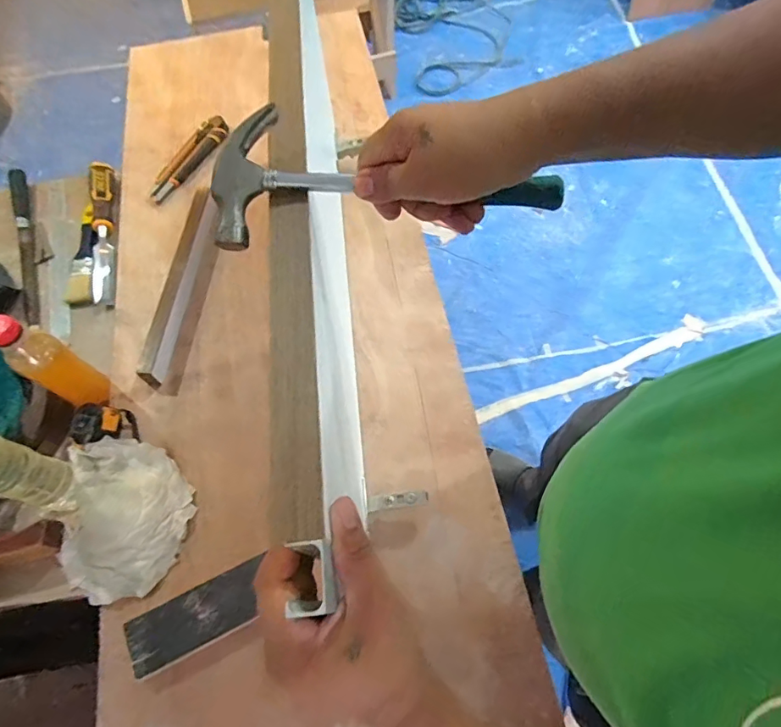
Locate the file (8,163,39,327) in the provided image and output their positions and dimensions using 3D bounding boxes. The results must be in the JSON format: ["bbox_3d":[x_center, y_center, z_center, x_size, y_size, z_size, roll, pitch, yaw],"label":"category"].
[{"bbox_3d":[-0.571,-0.197,0.773,0.022,0.023,0.327,-21,63,-9],"label":"file"}]

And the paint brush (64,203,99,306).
[{"bbox_3d":[-0.463,-0.172,0.749,0.039,0.028,0.173,-5,62,-1],"label":"paint brush"}]

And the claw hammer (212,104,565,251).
[{"bbox_3d":[-0.007,-0.125,0.355,0.234,0.036,0.094,3,62,-2],"label":"claw hammer"}]

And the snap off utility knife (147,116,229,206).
[{"bbox_3d":[-0.330,-0.337,0.817,0.039,0.030,0.187,23,65,14],"label":"snap off utility knife"}]

